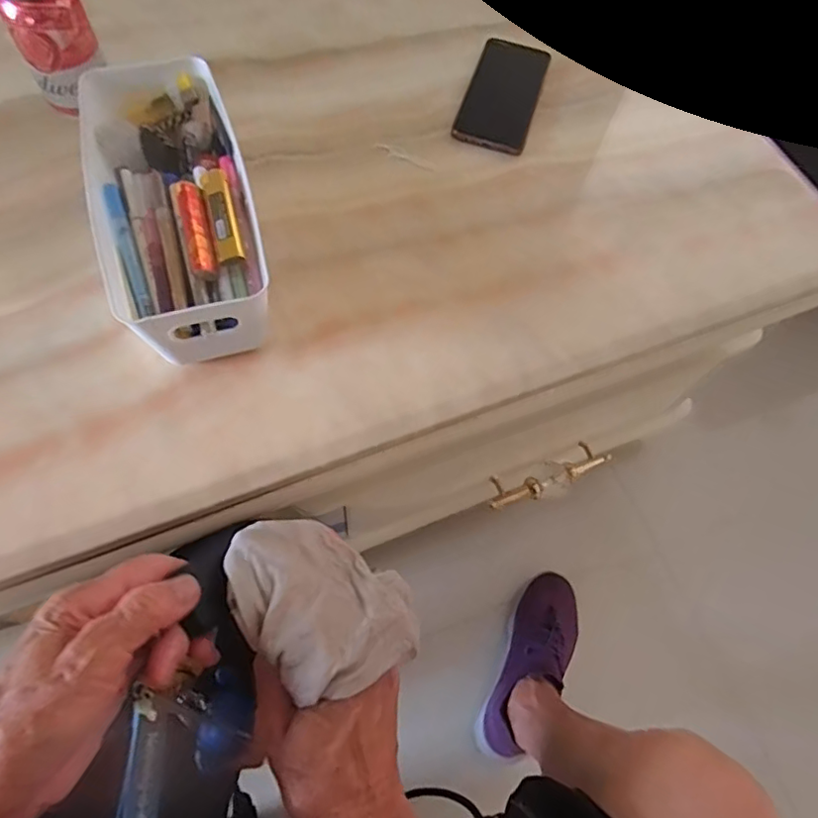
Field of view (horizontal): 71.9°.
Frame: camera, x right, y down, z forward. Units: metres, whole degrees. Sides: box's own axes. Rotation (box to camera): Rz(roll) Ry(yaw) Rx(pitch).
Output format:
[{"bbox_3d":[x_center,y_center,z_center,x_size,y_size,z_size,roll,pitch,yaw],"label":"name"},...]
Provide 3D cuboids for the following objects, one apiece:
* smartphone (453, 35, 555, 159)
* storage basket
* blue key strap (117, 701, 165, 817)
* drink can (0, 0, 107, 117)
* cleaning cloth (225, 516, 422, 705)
[{"bbox_3d":[0.101,-0.338,0.604,0.074,0.008,0.165,17,64,5],"label":"smartphone"},{"bbox_3d":[-0.182,-0.156,0.454,0.108,0.081,0.255,-15,66,-11],"label":"storage basket"},{"bbox_3d":[-0.137,0.201,0.284,0.019,0.013,0.092,1,67,-3],"label":"blue key strap"},{"bbox_3d":[-0.317,-0.331,0.509,0.063,0.109,0.068,2,64,-3],"label":"drink can"},{"bbox_3d":[-0.049,0.101,0.299,0.105,0.028,0.071,40,68,15],"label":"cleaning cloth"}]

